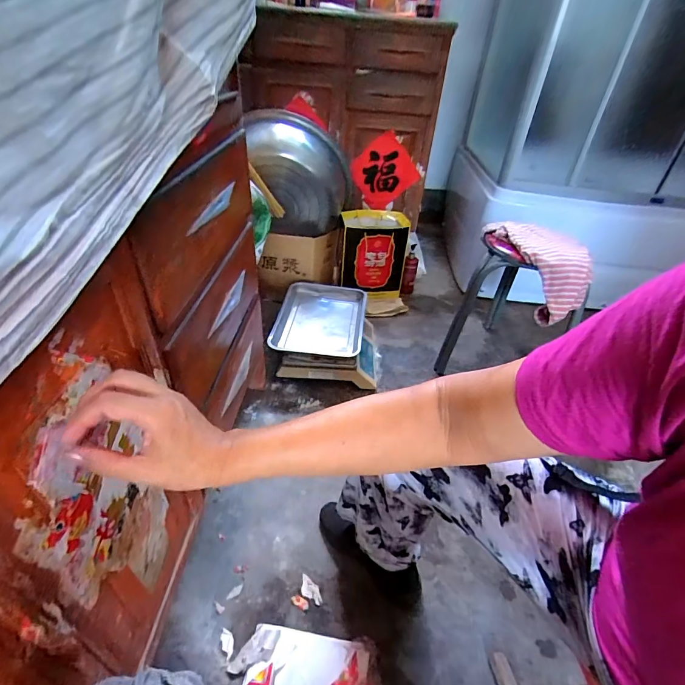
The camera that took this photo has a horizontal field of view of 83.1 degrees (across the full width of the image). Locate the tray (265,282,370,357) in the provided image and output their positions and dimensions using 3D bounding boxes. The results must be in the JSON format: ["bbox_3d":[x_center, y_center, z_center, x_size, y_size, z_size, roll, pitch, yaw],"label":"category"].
[{"bbox_3d":[-0.070,-0.087,1.296,0.284,0.061,0.354,7,39,3],"label":"tray"}]

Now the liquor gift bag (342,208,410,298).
[{"bbox_3d":[0.128,-0.343,1.572,0.258,0.320,0.179,-1,39,-7],"label":"liquor gift bag"}]

